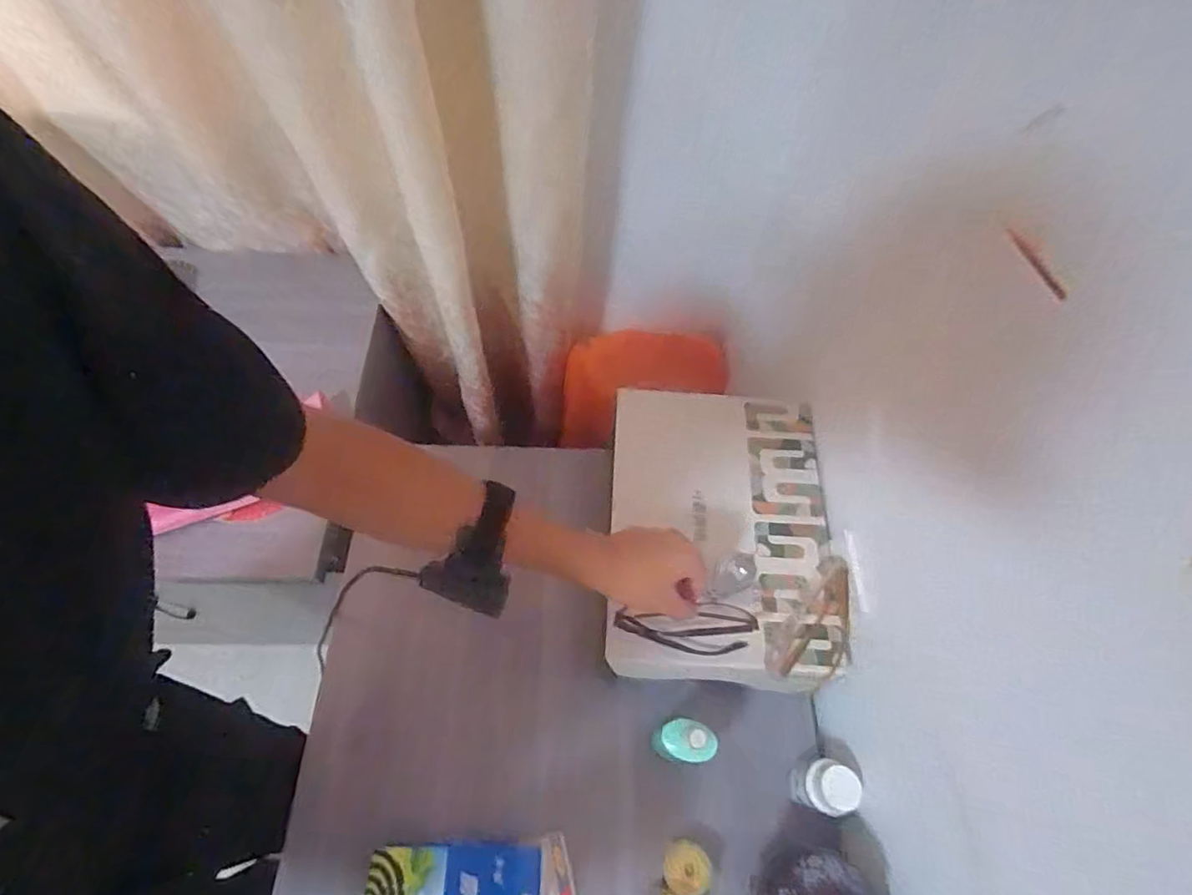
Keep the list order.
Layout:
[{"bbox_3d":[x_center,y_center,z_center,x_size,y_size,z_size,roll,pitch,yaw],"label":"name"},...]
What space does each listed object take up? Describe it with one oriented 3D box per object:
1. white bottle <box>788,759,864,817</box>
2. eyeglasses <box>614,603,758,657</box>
[{"bbox_3d":[0.215,0.321,0.545,0.041,0.071,0.042,24,63,10],"label":"white bottle"},{"bbox_3d":[0.082,0.168,0.529,0.124,0.049,0.043,-3,61,-4],"label":"eyeglasses"}]

